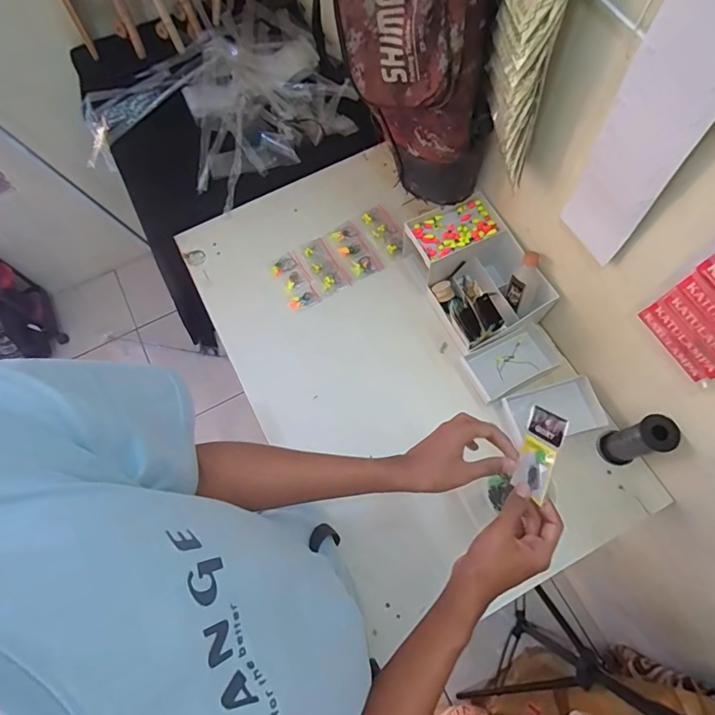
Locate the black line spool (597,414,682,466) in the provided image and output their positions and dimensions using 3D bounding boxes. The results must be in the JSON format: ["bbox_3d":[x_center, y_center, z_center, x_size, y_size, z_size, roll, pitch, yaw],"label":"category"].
[{"bbox_3d":[0.392,0.118,0.630,0.048,0.118,0.048,-1,69,2],"label":"black line spool"}]

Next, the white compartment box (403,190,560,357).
[{"bbox_3d":[0.193,-0.139,0.738,0.151,0.098,0.225,-23,70,-6],"label":"white compartment box"}]

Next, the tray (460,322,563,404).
[{"bbox_3d":[0.251,0.004,0.725,0.156,0.028,0.087,-27,70,-8],"label":"tray"}]

